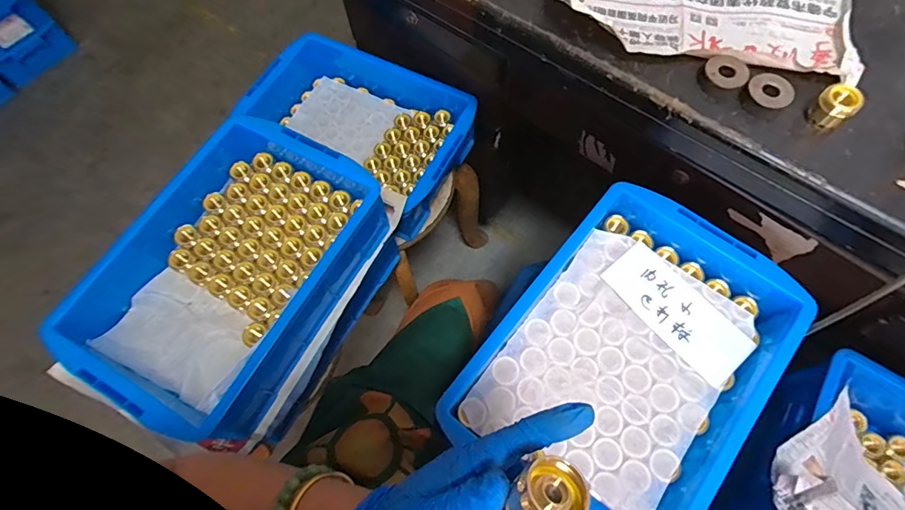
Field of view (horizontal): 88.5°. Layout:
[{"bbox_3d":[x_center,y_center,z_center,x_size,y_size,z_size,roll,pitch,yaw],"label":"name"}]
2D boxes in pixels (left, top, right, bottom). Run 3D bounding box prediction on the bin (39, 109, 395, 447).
[{"bbox_3d":[-0.260,0.012,0.585,0.241,0.104,0.371,27,71,13],"label":"bin"}]

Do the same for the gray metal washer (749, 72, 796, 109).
[{"bbox_3d":[0.301,-0.153,0.442,0.039,0.017,0.037,38,74,17],"label":"gray metal washer"}]

